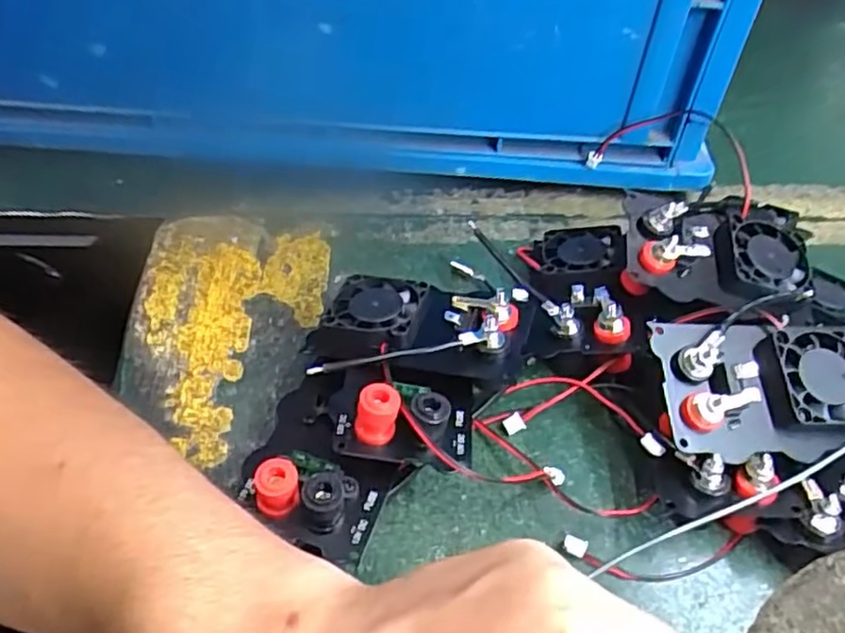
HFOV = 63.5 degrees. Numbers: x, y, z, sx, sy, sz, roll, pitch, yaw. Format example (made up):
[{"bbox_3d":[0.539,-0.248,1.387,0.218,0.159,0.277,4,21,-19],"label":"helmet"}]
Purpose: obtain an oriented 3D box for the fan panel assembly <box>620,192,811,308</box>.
[{"bbox_3d":[0.138,-0.032,0.317,0.088,0.029,0.055,-4,50,-6],"label":"fan panel assembly"}]

